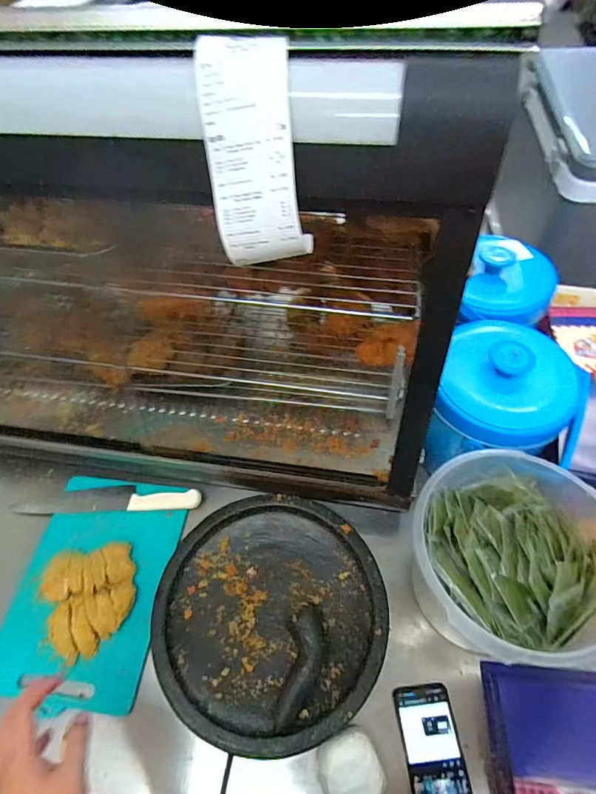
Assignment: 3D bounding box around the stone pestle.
[{"bbox_3d":[0.006,0.376,0.611,0.049,0.033,0.150,5,56,8],"label":"stone pestle"}]

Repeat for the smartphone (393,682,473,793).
[{"bbox_3d":[0.185,0.490,0.590,0.079,0.007,0.169,-5,55,1],"label":"smartphone"}]

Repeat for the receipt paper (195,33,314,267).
[{"bbox_3d":[-0.041,-0.220,0.393,0.082,0.184,0.041,-8,19,-1],"label":"receipt paper"}]

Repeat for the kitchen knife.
[{"bbox_3d":[-0.358,0.195,0.823,0.346,0.016,0.046,-3,55,2],"label":"kitchen knife"}]

